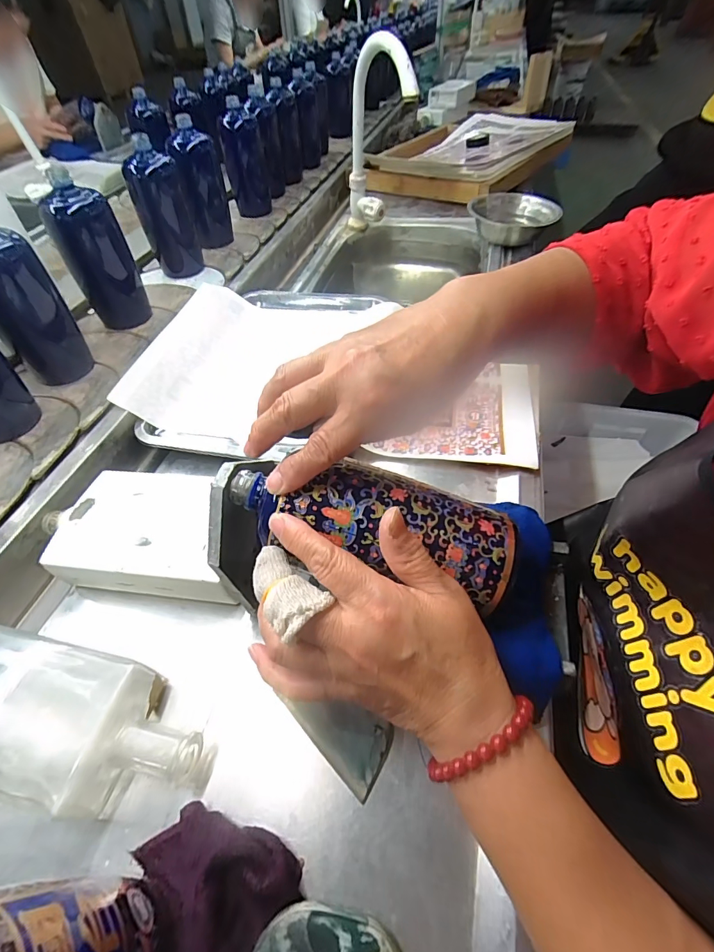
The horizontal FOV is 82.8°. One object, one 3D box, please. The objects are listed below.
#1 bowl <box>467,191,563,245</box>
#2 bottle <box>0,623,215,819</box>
[{"bbox_3d":[0.290,-0.482,0.758,0.144,0.043,0.149,-1,52,1],"label":"bowl"},{"bbox_3d":[-0.216,0.170,0.287,0.229,0.048,0.091,10,53,9],"label":"bottle"}]

